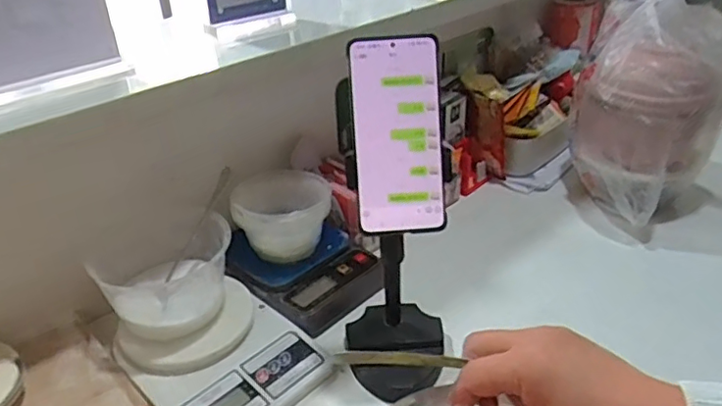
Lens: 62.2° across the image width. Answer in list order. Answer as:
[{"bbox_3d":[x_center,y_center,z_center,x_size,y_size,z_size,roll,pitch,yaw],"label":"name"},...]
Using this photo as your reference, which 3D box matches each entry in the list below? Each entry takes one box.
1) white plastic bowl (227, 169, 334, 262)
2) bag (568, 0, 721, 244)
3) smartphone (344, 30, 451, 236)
[{"bbox_3d":[-0.095,0.020,0.742,0.115,0.087,0.098,-5,31,-4],"label":"white plastic bowl"},{"bbox_3d":[0.389,-0.134,0.805,0.183,0.316,0.206,12,34,22],"label":"bag"},{"bbox_3d":[0.032,-0.056,0.493,0.077,0.161,0.005,-5,6,1],"label":"smartphone"}]

